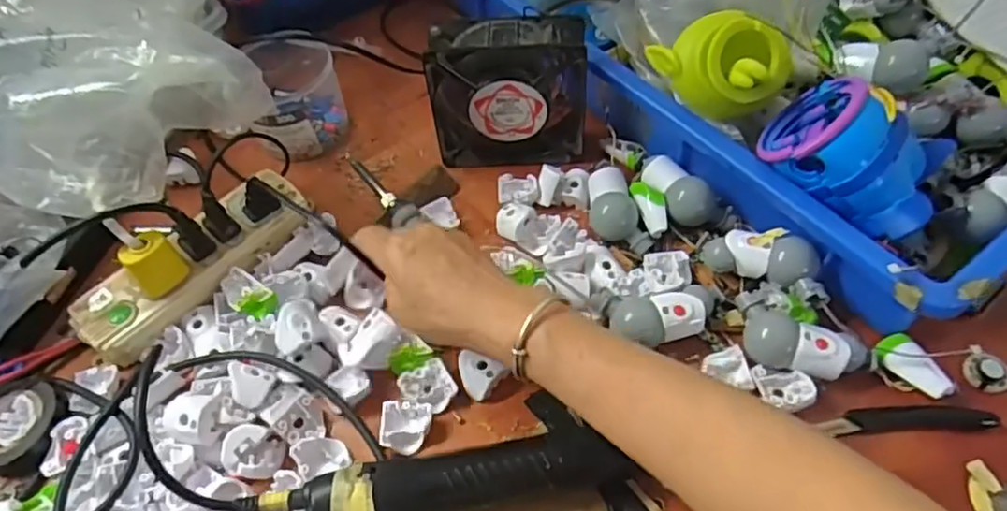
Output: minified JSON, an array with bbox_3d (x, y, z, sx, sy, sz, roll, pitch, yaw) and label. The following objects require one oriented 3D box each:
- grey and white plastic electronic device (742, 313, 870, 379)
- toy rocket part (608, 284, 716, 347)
[{"bbox_3d":[0.192,0.061,0.430,0.073,0.026,0.030,14,56,16],"label":"grey and white plastic electronic device"},{"bbox_3d":[0.108,0.042,0.451,0.069,0.027,0.033,-16,53,-6],"label":"toy rocket part"}]

